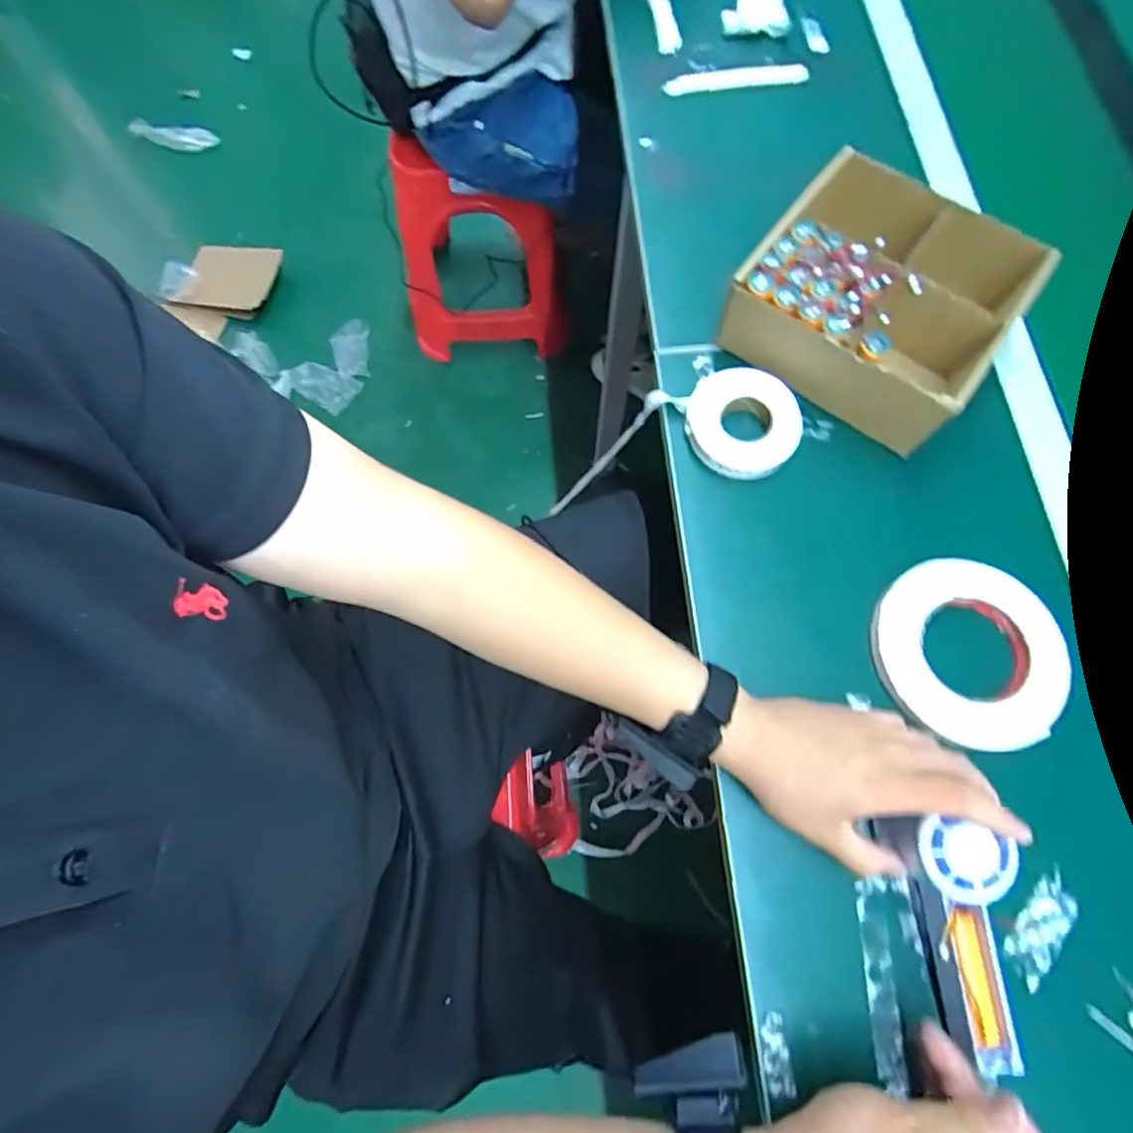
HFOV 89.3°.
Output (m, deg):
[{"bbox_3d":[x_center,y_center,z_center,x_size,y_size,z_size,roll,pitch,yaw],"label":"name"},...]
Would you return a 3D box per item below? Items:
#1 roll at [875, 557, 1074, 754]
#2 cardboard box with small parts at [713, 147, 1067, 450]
[{"bbox_3d":[0.292,0.062,0.416,0.130,0.016,0.128,0,73,0],"label":"roll"},{"bbox_3d":[0.257,-0.220,0.474,0.189,0.073,0.175,37,76,11],"label":"cardboard box with small parts"}]

